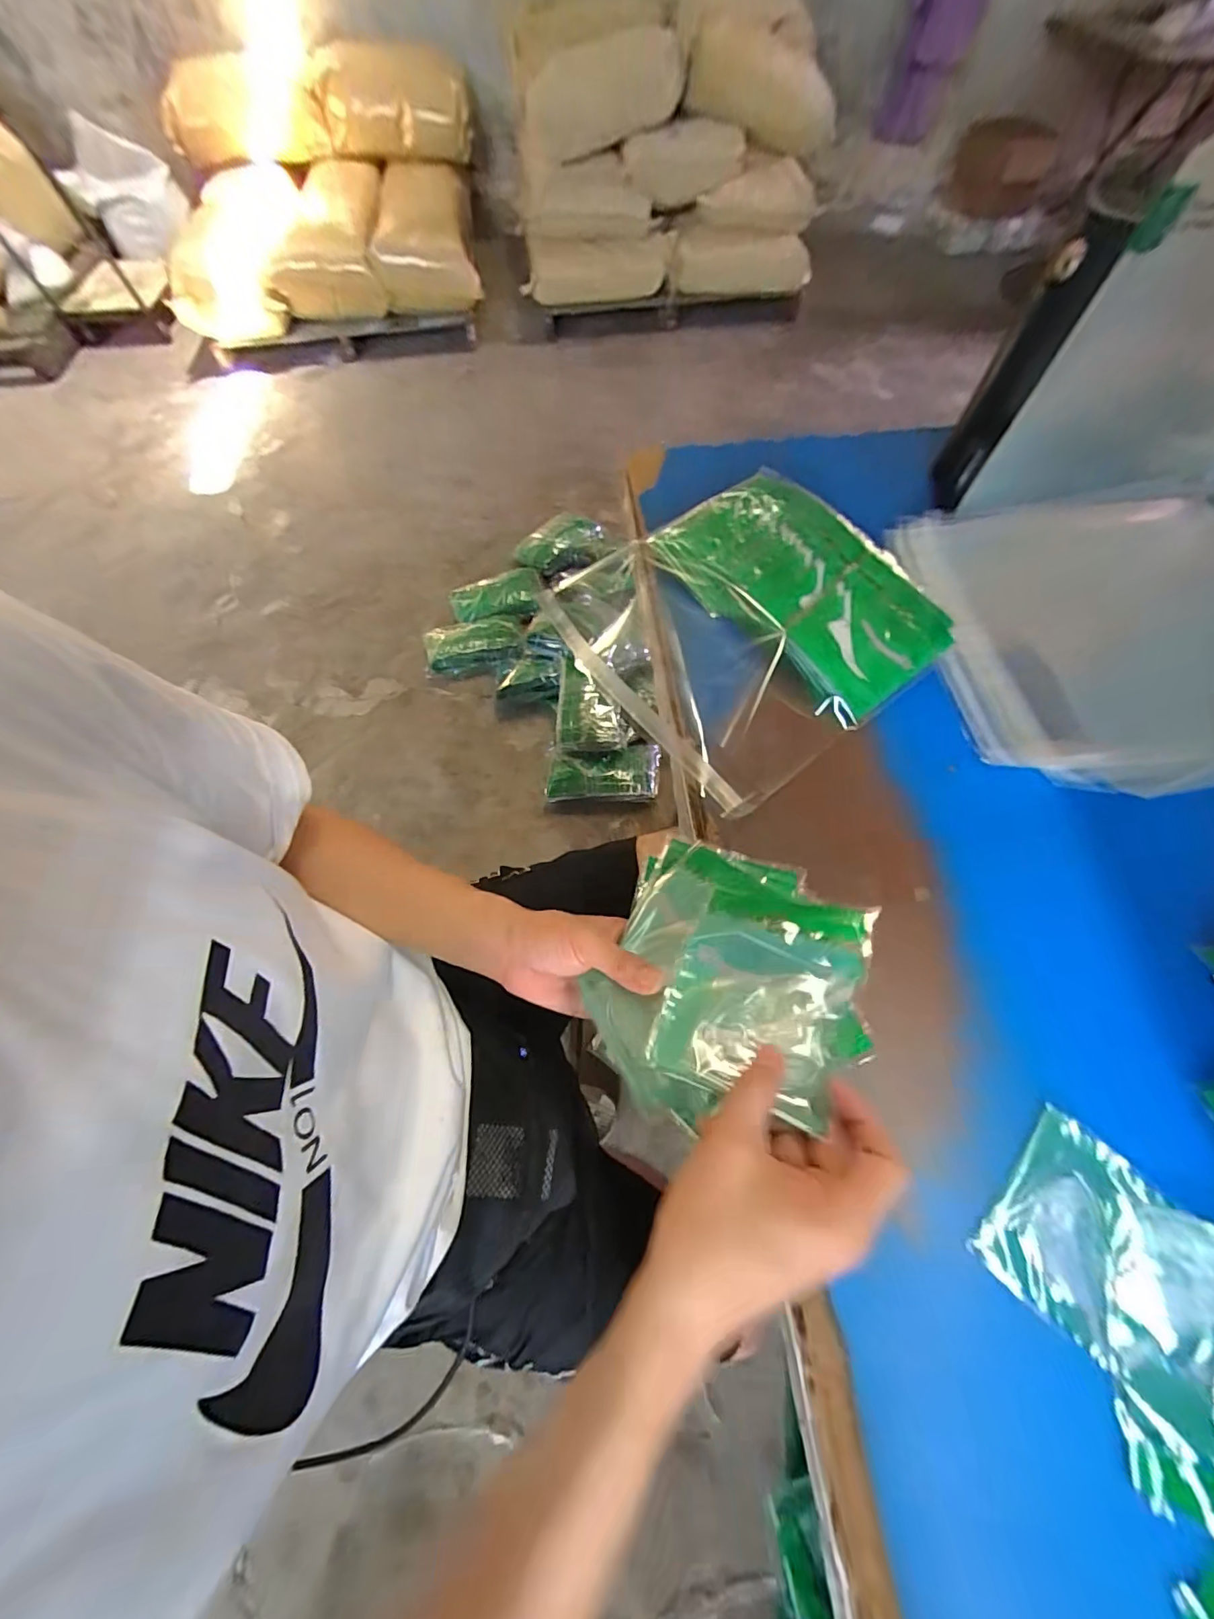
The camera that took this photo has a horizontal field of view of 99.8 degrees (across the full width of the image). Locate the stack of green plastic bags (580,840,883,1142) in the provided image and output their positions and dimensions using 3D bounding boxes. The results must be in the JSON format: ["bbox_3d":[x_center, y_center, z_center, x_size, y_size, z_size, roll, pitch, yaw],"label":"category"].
[{"bbox_3d":[0.077,0.106,0.339,0.163,0.026,0.179,12,55,31],"label":"stack of green plastic bags"}]

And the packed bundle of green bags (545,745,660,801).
[{"bbox_3d":[-0.010,-0.081,1.240,0.277,0.091,0.138,-4,65,-1],"label":"packed bundle of green bags"}]

